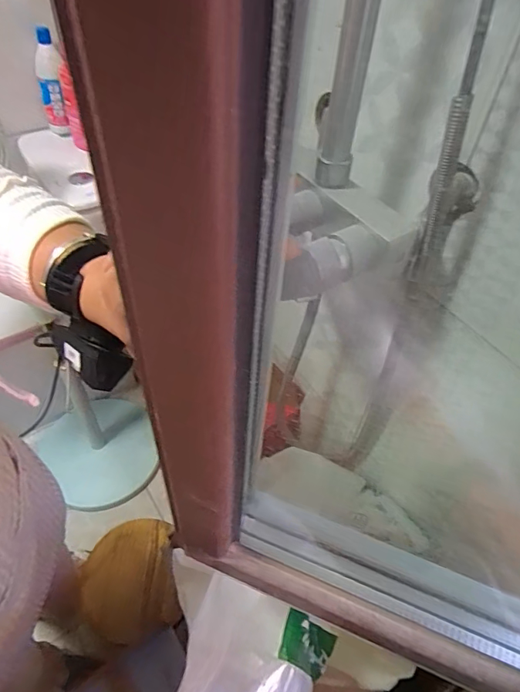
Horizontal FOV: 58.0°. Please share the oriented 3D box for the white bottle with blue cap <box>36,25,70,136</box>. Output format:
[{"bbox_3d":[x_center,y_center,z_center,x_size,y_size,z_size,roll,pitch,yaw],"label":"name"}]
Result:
[{"bbox_3d":[-0.536,-0.670,1.205,0.064,0.227,0.066,-24,55,-23],"label":"white bottle with blue cap"}]

